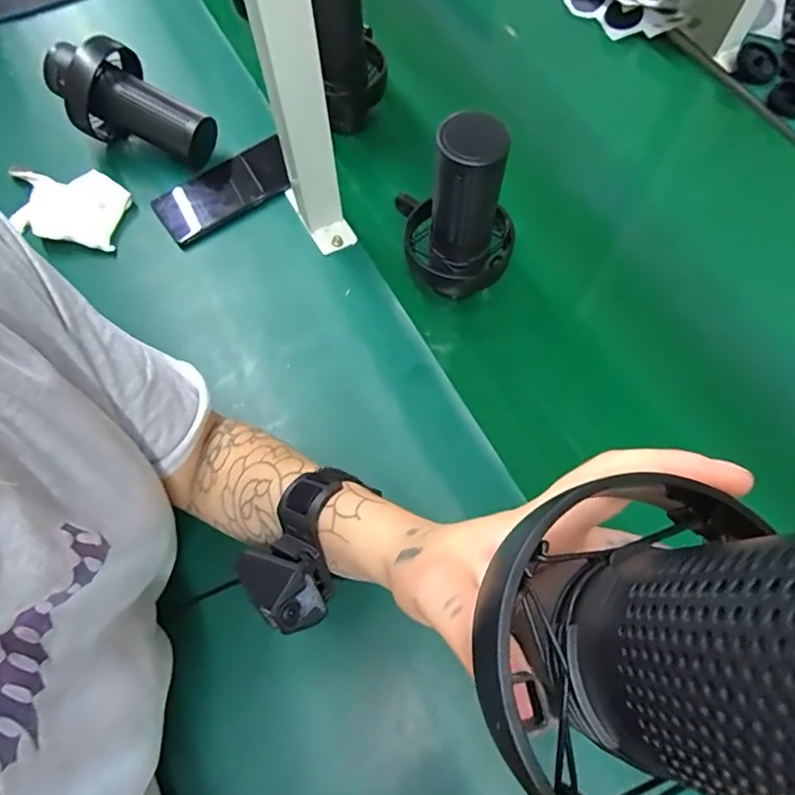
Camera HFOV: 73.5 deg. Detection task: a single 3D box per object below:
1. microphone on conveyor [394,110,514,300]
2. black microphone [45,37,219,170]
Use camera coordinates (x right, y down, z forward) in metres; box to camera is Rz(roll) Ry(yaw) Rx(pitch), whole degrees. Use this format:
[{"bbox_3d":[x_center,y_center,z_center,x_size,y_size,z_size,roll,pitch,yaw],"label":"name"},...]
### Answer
[{"bbox_3d":[0.052,-0.156,0.468,0.106,0.179,0.080,7,67,4],"label":"microphone on conveyor"},{"bbox_3d":[-0.288,-0.314,0.581,0.178,0.087,0.082,26,69,-5],"label":"black microphone"}]

